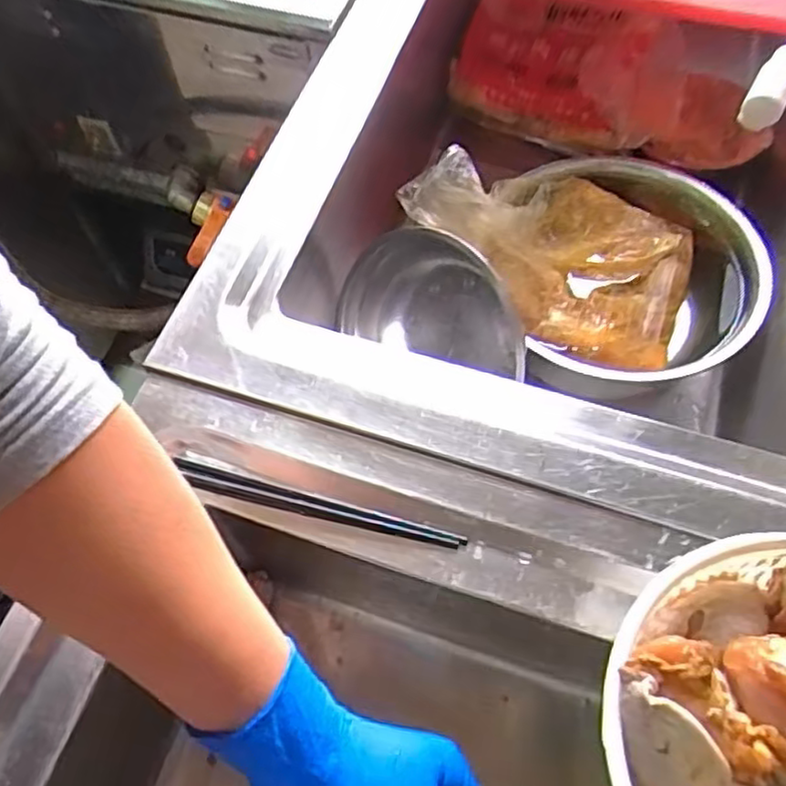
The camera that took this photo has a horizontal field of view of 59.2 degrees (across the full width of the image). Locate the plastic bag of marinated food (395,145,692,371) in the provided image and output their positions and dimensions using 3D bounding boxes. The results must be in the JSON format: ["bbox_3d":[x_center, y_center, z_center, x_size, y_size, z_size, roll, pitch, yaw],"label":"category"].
[{"bbox_3d":[0.184,-0.165,0.708,0.222,0.099,0.288,-41,68,-19],"label":"plastic bag of marinated food"}]

